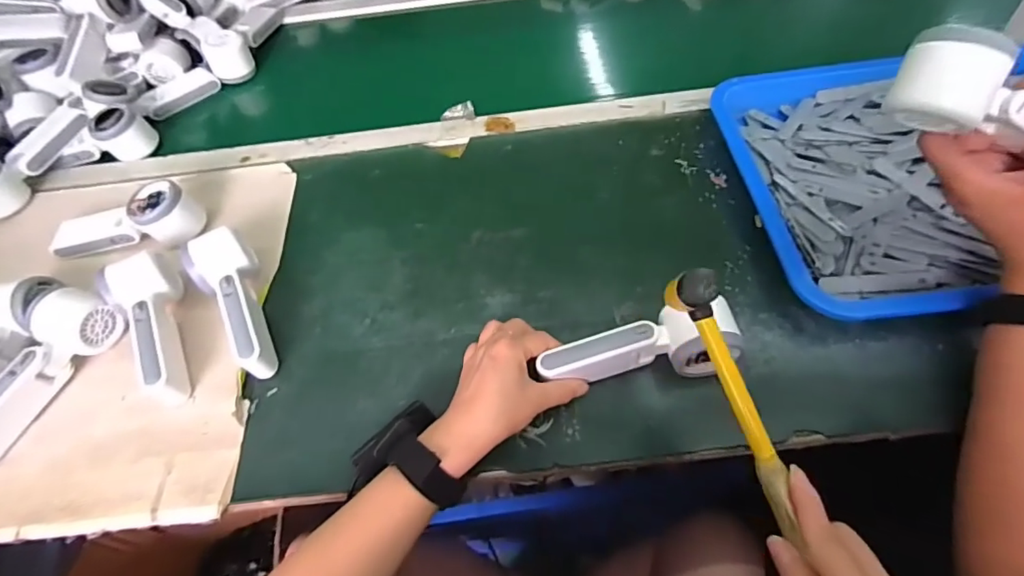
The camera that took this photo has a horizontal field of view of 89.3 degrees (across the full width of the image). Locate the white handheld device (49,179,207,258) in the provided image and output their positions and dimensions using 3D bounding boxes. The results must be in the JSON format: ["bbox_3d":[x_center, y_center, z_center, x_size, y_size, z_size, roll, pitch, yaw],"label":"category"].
[{"bbox_3d":[-0.425,-0.077,0.564,0.160,0.051,0.065,-7,56,0],"label":"white handheld device"}]

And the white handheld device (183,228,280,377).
[{"bbox_3d":[-0.257,0.013,0.492,0.053,0.058,0.142,-32,60,-17],"label":"white handheld device"}]

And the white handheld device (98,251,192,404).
[{"bbox_3d":[-0.338,0.035,0.484,0.053,0.047,0.155,-28,58,-14],"label":"white handheld device"}]

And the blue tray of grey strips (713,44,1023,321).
[{"bbox_3d":[0.469,-0.125,0.524,0.472,0.054,0.342,-5,56,1],"label":"blue tray of grey strips"}]

